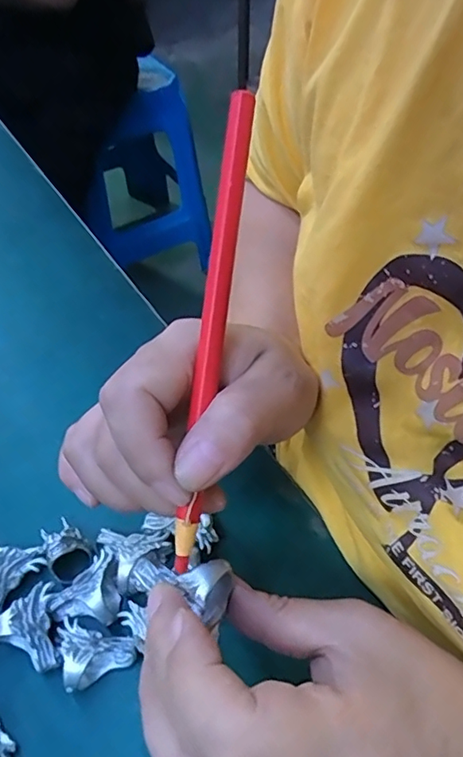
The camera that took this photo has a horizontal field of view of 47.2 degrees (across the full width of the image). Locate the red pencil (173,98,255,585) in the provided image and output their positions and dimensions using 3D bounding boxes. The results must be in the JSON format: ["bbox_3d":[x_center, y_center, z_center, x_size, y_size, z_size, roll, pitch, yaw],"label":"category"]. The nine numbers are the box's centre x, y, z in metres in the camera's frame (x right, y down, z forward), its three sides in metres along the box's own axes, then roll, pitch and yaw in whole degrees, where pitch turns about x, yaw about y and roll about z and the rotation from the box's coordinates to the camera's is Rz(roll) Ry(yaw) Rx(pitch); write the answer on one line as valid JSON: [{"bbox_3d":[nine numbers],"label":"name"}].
[{"bbox_3d":[-0.007,-0.017,0.186,0.008,0.006,0.167,7,89,6],"label":"red pencil"}]

